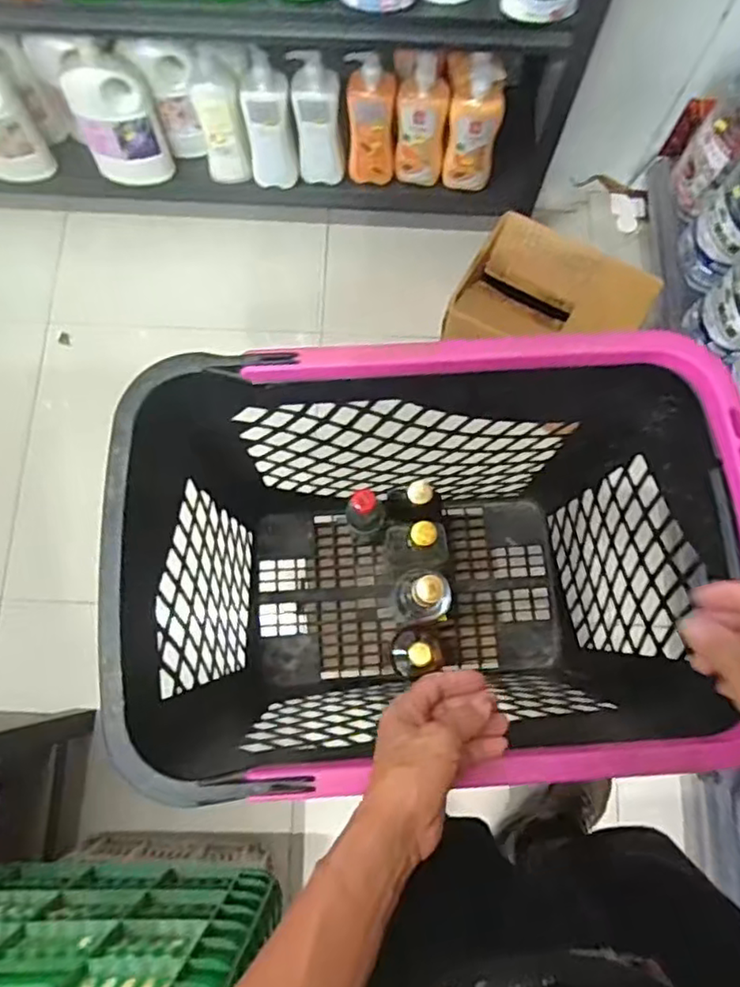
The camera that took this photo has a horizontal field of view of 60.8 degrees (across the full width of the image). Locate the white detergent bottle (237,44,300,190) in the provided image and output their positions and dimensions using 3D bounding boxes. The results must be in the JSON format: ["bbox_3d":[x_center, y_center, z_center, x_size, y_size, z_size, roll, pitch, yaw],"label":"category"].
[{"bbox_3d":[-0.189,-0.687,1.191,0.091,0.259,0.070,2,77,0],"label":"white detergent bottle"}]

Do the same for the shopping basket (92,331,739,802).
[{"bbox_3d":[0.054,0.094,0.753,0.557,0.467,0.392,-1,77,-1],"label":"shopping basket"}]

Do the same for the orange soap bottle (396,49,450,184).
[{"bbox_3d":[0.097,-0.682,1.183,0.090,0.256,0.061,-1,77,-1],"label":"orange soap bottle"}]

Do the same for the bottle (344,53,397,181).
[{"bbox_3d":[0.004,-0.685,1.170,0.088,0.253,0.043,0,77,0],"label":"bottle"}]

